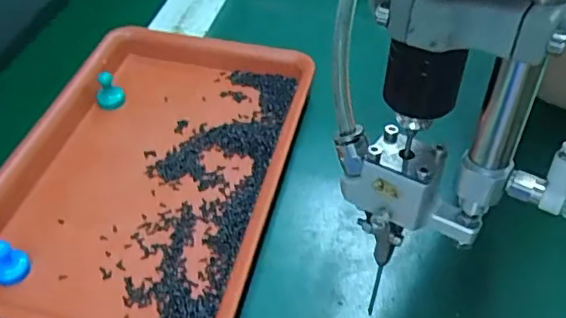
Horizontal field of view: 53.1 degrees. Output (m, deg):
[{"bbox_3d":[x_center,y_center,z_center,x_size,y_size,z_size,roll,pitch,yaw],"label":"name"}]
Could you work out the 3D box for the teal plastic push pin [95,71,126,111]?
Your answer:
[{"bbox_3d":[-0.118,-0.048,0.383,0.019,0.026,0.017,-13,48,-13],"label":"teal plastic push pin"}]

